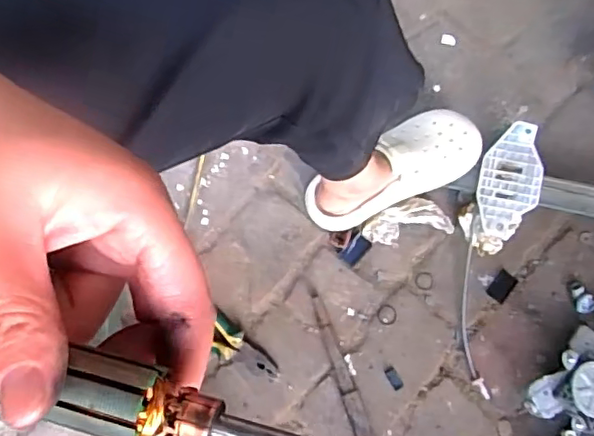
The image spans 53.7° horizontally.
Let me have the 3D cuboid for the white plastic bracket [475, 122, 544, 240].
[{"bbox_3d":[0.299,-0.053,0.828,0.081,0.021,0.165,14,80,10],"label":"white plastic bracket"}]

